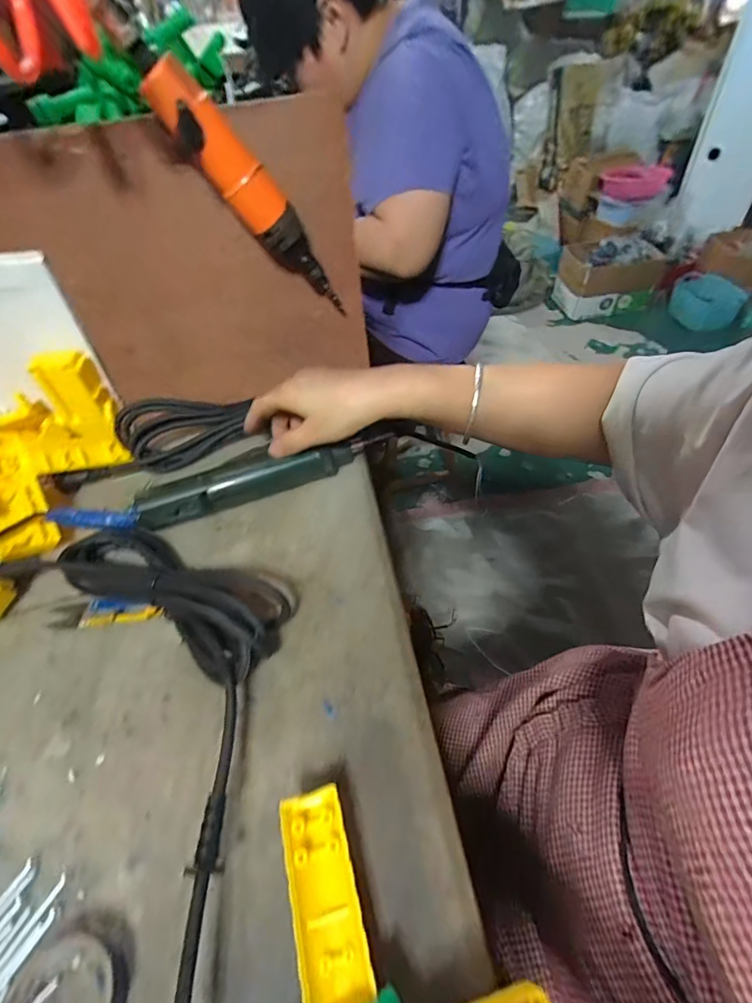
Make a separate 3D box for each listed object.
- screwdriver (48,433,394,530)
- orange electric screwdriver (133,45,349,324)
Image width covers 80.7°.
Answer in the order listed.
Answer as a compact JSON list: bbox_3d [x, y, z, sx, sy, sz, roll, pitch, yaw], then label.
[{"bbox_3d":[-0.135,-0.017,0.423,0.299,0.034,0.038,-16,49,-13],"label":"screwdriver"},{"bbox_3d":[-0.096,-0.251,0.378,0.038,0.224,0.038,-42,52,8],"label":"orange electric screwdriver"}]

